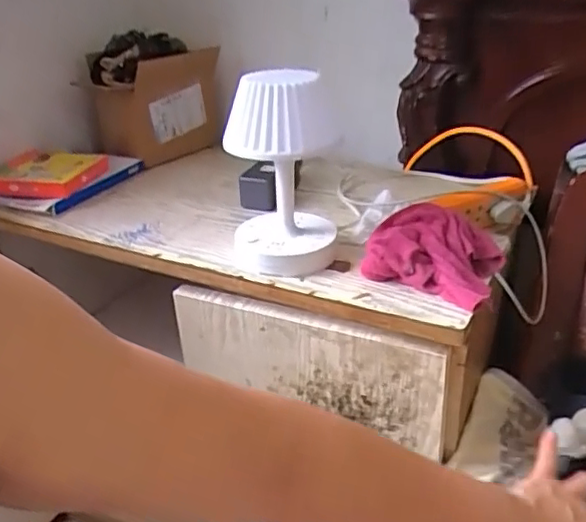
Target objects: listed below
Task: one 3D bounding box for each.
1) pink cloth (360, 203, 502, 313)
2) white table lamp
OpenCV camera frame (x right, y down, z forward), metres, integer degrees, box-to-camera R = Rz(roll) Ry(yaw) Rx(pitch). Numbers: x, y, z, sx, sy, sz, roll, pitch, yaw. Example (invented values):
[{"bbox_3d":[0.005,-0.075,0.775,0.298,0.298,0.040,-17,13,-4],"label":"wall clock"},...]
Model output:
[{"bbox_3d":[0.159,-0.013,0.695,0.149,0.057,0.128,14,31,26],"label":"pink cloth"},{"bbox_3d":[-0.013,-0.102,0.701,0.123,0.216,0.113,-1,27,0],"label":"white table lamp"}]

